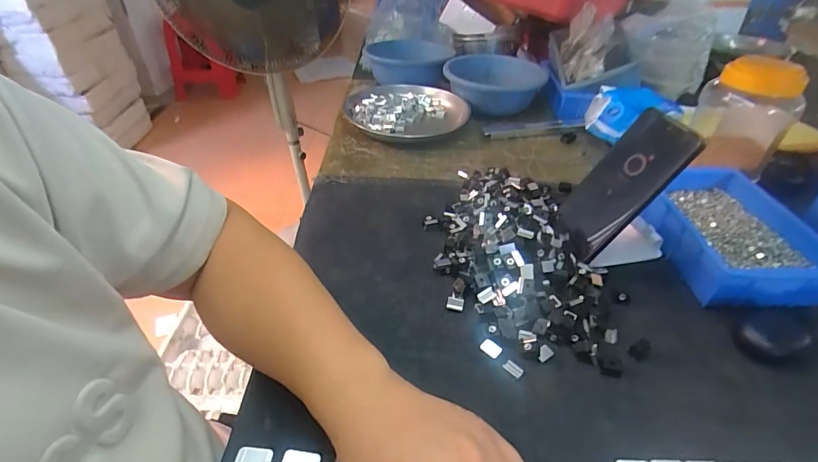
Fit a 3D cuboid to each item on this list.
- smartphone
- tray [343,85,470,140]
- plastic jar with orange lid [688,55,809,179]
[{"bbox_3d":[0.223,-0.054,0.436,0.010,0.145,0.084,16,32,-27],"label":"smartphone"},{"bbox_3d":[-0.010,-0.222,0.762,0.194,0.031,0.202,0,39,0],"label":"tray"},{"bbox_3d":[0.456,-0.154,0.568,0.107,0.151,0.085,27,46,29],"label":"plastic jar with orange lid"}]

